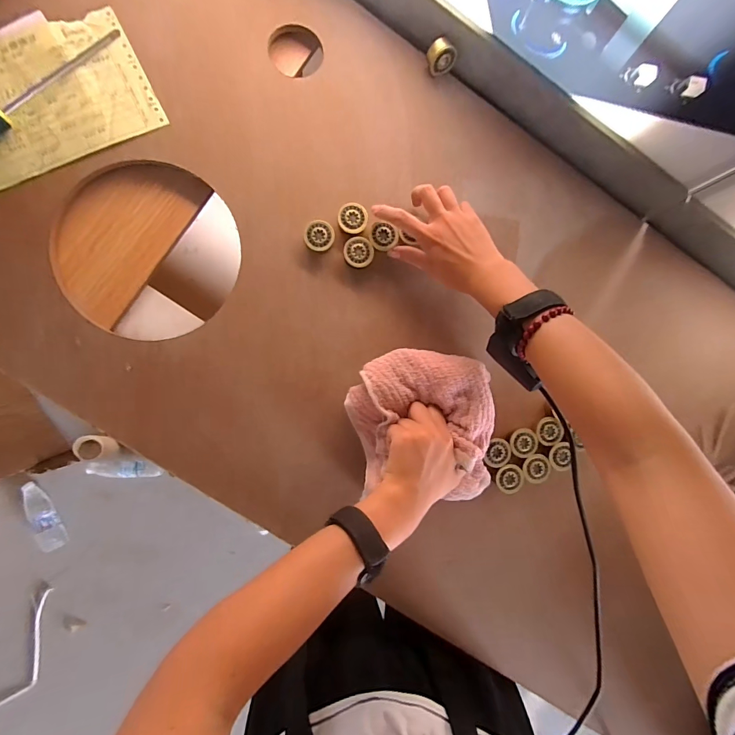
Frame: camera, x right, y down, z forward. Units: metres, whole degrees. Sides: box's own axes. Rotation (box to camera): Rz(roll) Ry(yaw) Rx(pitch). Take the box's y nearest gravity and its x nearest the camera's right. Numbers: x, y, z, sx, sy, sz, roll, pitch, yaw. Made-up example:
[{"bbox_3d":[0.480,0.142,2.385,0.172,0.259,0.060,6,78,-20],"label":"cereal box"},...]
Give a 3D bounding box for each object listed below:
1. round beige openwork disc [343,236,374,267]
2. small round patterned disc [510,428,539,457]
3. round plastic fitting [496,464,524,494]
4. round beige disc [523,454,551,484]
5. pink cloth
[{"bbox_3d":[-0.010,-0.132,0.430,0.033,0.010,0.034,-5,91,-7],"label":"round beige openwork disc"},{"bbox_3d":[0.188,0.090,0.448,0.033,0.006,0.033,0,91,-7],"label":"small round patterned disc"},{"bbox_3d":[0.169,0.133,0.456,0.033,0.023,0.034,31,87,-6],"label":"round plastic fitting"},{"bbox_3d":[0.202,0.121,0.449,0.031,0.009,0.034,0,91,-7],"label":"round beige disc"},{"bbox_3d":[0.062,0.063,0.410,0.159,0.050,0.160,1,90,-7],"label":"pink cloth"}]

